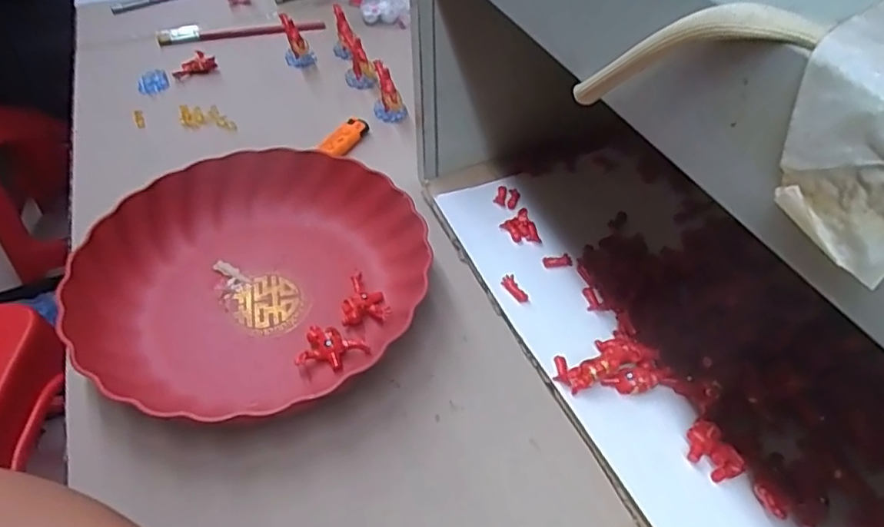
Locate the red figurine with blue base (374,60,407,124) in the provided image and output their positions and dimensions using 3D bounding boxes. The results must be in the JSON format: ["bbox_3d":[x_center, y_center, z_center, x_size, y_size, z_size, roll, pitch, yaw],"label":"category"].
[{"bbox_3d":[-0.058,-0.178,0.636,0.031,0.061,0.037,-9,48,-8],"label":"red figurine with blue base"}]

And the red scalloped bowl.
[{"bbox_3d":[-0.140,-0.003,0.455,0.242,0.054,0.223,-3,49,4],"label":"red scalloped bowl"}]

